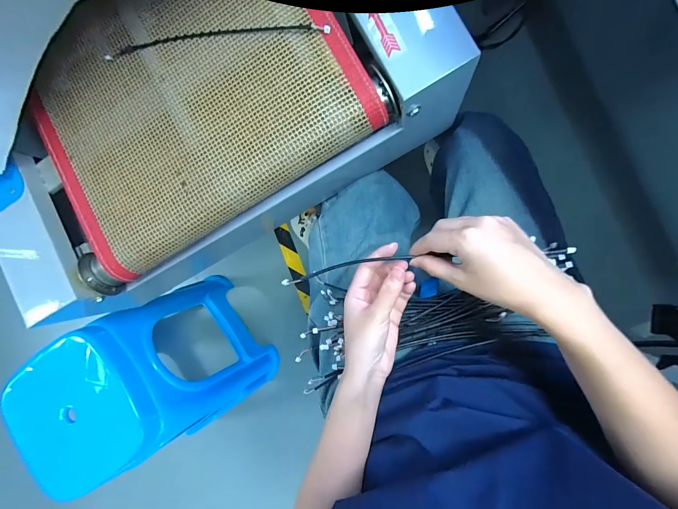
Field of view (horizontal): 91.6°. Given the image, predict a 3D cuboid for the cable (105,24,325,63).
[{"bbox_3d":[-0.152,-0.261,0.396,0.287,0.004,0.029,0,73,10],"label":"cable"}]

